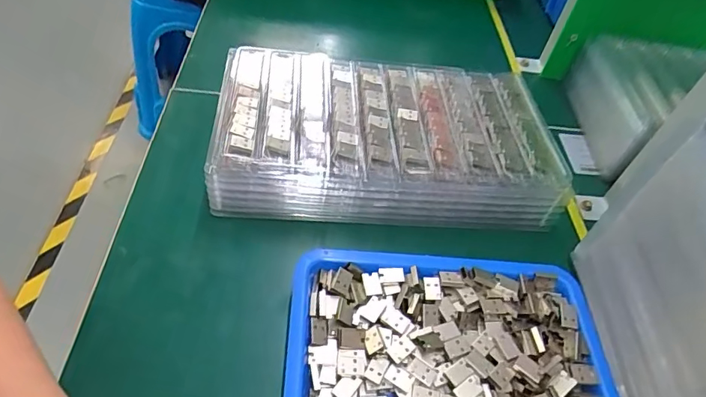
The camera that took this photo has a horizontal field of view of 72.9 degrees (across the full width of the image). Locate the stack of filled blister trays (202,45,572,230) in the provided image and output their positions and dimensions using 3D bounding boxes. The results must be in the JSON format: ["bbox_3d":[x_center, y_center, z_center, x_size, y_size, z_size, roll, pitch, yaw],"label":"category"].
[{"bbox_3d":[0.031,-0.060,0.432,0.286,0.080,0.163,3,49,-7],"label":"stack of filled blister trays"}]

